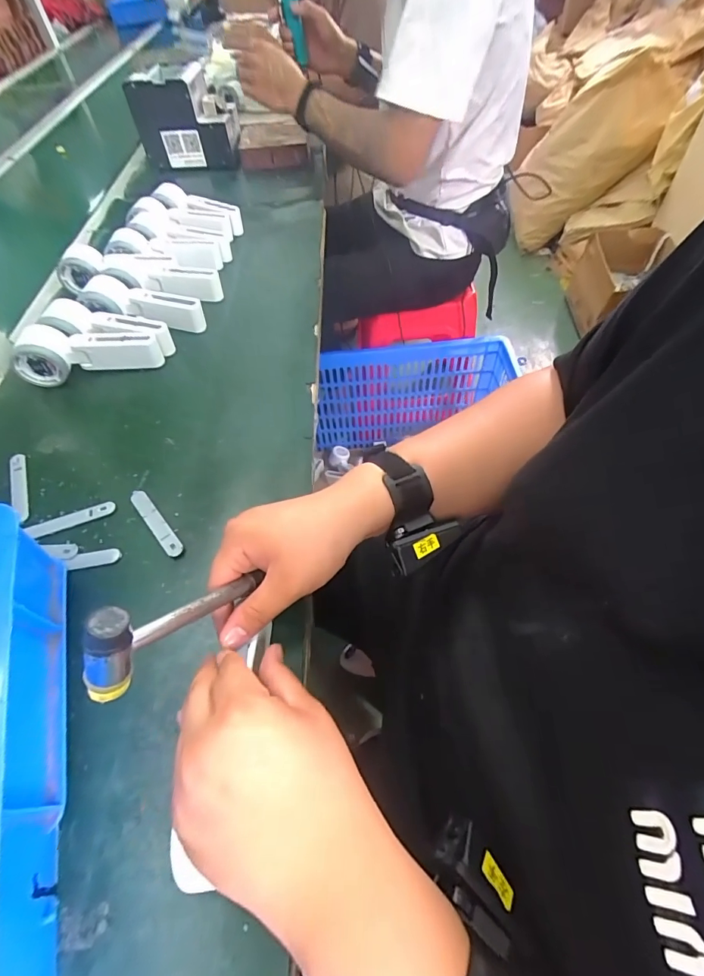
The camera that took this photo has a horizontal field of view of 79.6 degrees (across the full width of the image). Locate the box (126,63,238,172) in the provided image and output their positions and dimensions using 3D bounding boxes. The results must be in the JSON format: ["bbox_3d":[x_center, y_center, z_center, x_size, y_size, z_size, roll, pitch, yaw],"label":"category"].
[{"bbox_3d":[-0.327,-0.732,0.849,0.188,0.148,0.098,1,56,1],"label":"box"}]

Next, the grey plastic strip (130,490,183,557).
[{"bbox_3d":[-0.192,0.033,0.413,0.016,0.005,0.092,-36,63,-21],"label":"grey plastic strip"}]

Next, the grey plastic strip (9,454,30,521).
[{"bbox_3d":[-0.356,-0.002,0.450,0.018,0.005,0.090,-22,59,-14],"label":"grey plastic strip"}]

